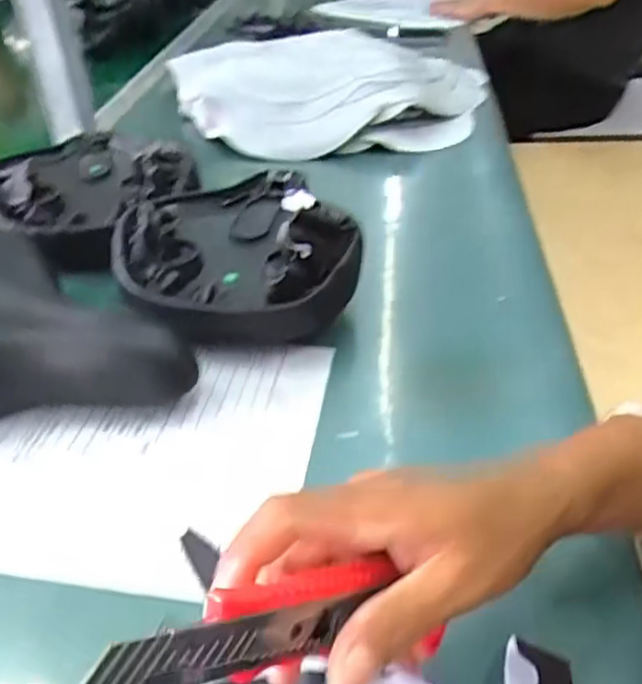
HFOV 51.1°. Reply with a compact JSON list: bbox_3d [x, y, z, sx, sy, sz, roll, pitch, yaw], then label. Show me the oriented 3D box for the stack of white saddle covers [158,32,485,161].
[{"bbox_3d":[0.012,-0.348,0.896,0.361,0.081,0.346,13,38,17],"label":"stack of white saddle covers"}]

